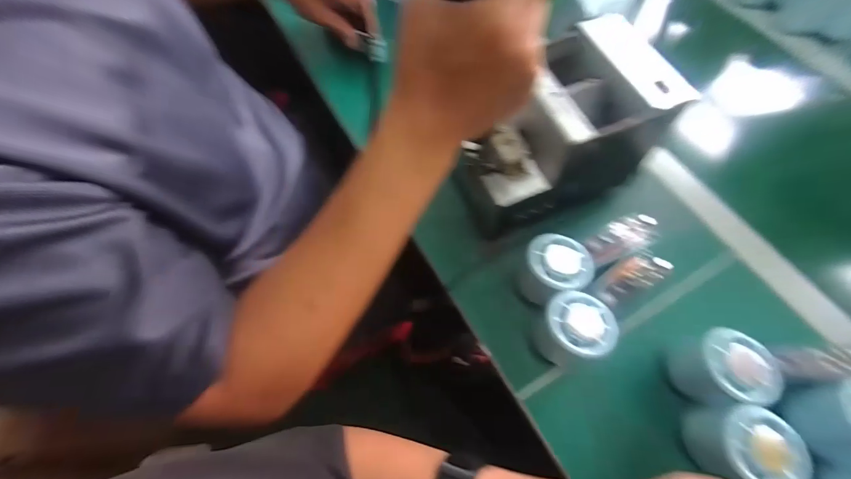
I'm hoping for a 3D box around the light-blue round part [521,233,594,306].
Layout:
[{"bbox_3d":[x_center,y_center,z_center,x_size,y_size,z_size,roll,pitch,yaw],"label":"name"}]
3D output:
[{"bbox_3d":[0.128,0.032,0.370,0.057,0.063,0.061,0,64,1],"label":"light-blue round part"}]

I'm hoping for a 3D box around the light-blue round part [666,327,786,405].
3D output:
[{"bbox_3d":[0.264,0.115,0.324,0.059,0.055,0.061,-3,64,-1],"label":"light-blue round part"}]

